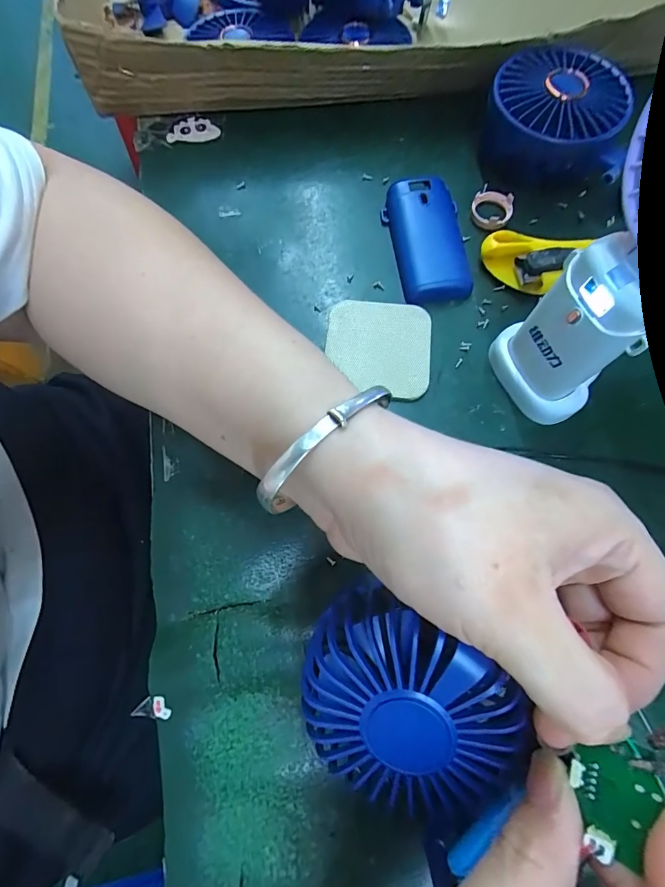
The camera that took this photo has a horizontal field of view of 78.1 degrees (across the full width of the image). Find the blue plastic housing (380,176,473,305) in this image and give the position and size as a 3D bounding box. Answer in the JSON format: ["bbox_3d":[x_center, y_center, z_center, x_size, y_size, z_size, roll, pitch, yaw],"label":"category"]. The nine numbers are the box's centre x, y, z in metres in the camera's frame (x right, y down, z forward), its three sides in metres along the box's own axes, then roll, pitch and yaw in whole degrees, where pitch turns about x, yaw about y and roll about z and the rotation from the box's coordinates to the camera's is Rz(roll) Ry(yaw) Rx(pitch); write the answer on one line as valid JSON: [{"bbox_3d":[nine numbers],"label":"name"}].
[{"bbox_3d":[0.064,-0.137,0.274,0.051,0.014,0.091,-10,72,-1],"label":"blue plastic housing"}]

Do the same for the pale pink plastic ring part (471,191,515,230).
[{"bbox_3d":[0.110,-0.161,0.284,0.028,0.007,0.029,-1,72,2],"label":"pale pink plastic ring part"}]

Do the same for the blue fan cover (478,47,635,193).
[{"bbox_3d":[0.146,-0.218,0.280,0.083,0.043,0.087,-5,72,1],"label":"blue fan cover"}]

